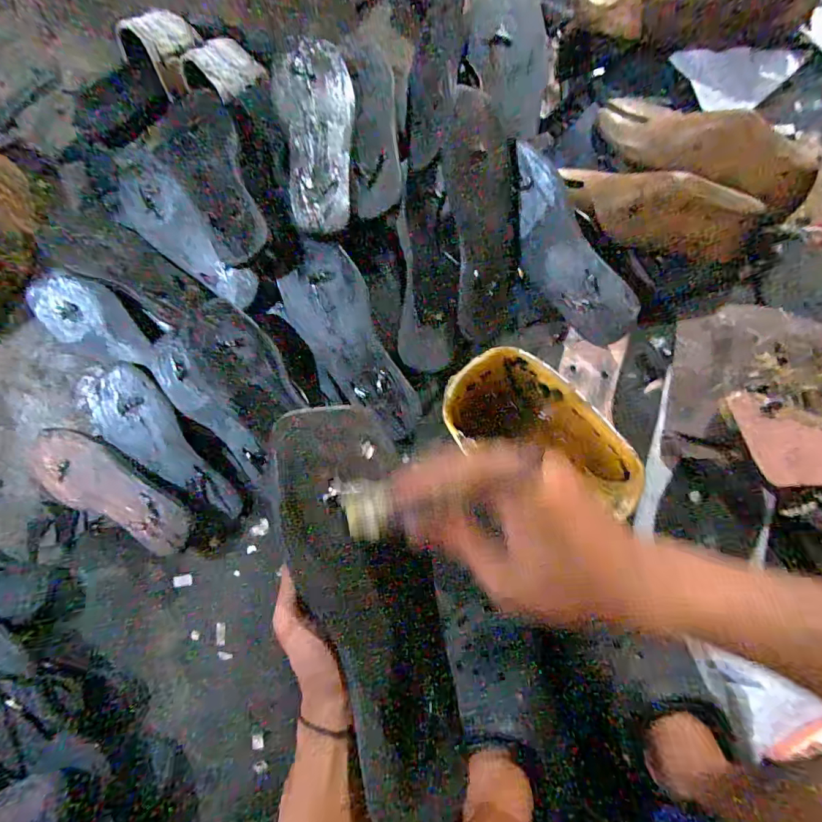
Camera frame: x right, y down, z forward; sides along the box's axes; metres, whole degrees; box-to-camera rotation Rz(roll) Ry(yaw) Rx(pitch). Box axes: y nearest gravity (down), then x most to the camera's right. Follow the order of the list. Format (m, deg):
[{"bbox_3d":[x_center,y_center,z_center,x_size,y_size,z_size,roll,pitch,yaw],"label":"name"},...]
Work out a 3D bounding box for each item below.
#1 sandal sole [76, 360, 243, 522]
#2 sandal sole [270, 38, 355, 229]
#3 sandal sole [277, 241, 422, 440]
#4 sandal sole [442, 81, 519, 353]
[{"bbox_3d":[-0.324,0.036,0.576,0.086,0.037,0.250,-45,80,1],"label":"sandal sole"},{"bbox_3d":[-0.111,-0.337,0.538,0.092,0.020,0.251,-11,82,6],"label":"sandal sole"},{"bbox_3d":[-0.066,-0.081,0.520,0.090,0.028,0.239,-33,81,3],"label":"sandal sole"},{"bbox_3d":[0.081,-0.220,0.513,0.071,0.014,0.277,-5,96,7],"label":"sandal sole"}]

